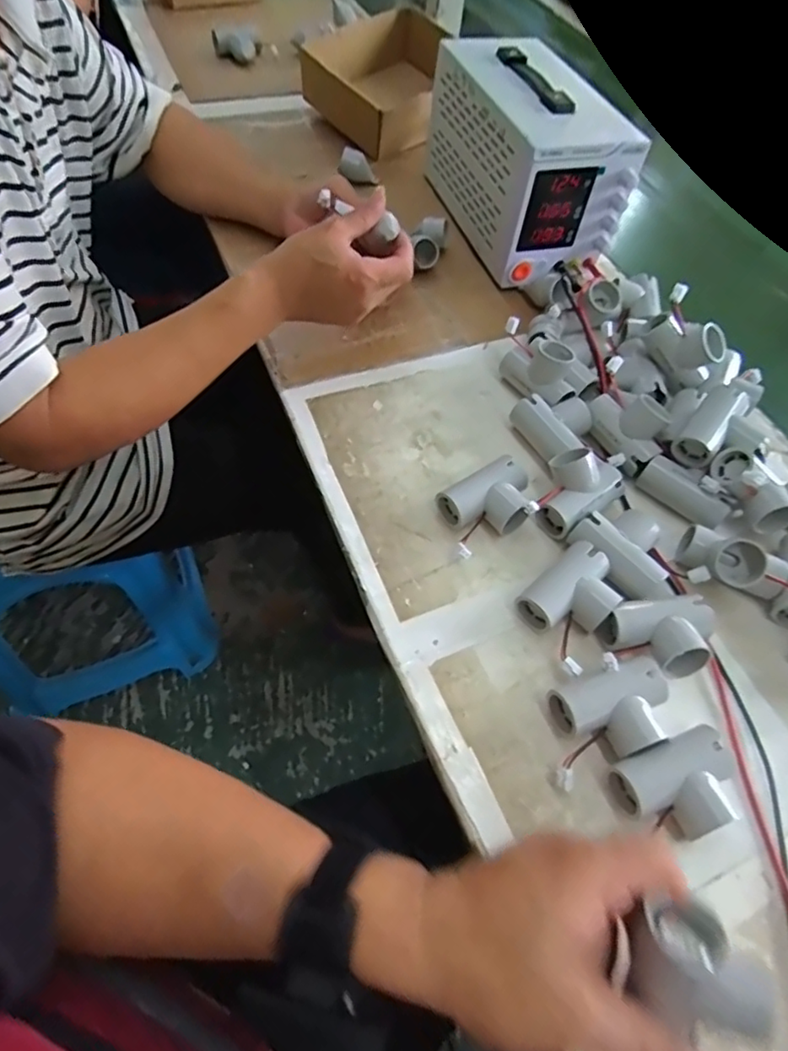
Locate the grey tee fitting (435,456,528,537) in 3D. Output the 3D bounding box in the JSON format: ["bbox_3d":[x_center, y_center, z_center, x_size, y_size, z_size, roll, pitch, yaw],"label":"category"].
[{"bbox_3d":[0.080,-0.019,0.485,0.072,0.034,0.052,-23,61,-19],"label":"grey tee fitting"}]

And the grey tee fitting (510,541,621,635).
[{"bbox_3d":[0.133,0.052,0.440,0.072,0.030,0.053,-37,66,-25],"label":"grey tee fitting"}]

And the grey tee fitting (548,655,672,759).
[{"bbox_3d":[0.149,0.125,0.396,0.077,0.030,0.053,-14,58,-14],"label":"grey tee fitting"}]

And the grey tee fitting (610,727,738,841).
[{"bbox_3d":[0.180,0.165,0.369,0.076,0.033,0.055,-17,59,-16],"label":"grey tee fitting"}]

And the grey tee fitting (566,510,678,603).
[{"bbox_3d":[0.184,0.022,0.461,0.063,0.029,0.081,-31,64,-23],"label":"grey tee fitting"}]

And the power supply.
[{"bbox_3d":[0.140,-0.409,0.675,0.120,0.154,0.247,-14,58,-14],"label":"power supply"}]

